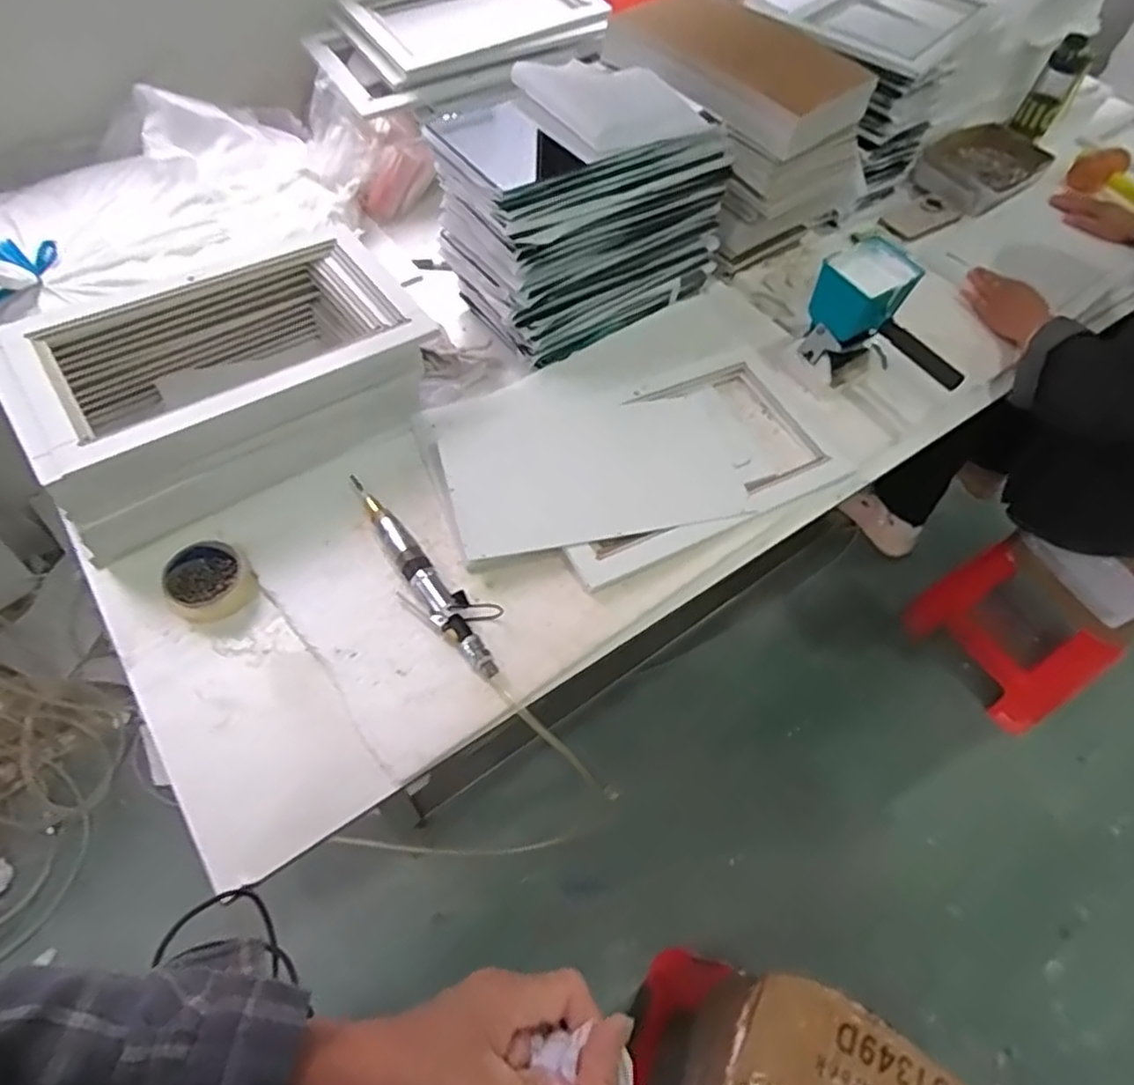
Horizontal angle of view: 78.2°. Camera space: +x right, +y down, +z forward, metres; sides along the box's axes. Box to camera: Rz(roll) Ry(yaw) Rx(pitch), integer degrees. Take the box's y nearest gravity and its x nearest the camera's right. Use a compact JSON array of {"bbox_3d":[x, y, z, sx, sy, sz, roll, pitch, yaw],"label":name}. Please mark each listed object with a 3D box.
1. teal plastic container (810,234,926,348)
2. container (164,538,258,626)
[{"bbox_3d":[0.404,-0.339,0.943,0.121,0.081,0.100,-33,64,-23],"label":"teal plastic container"},{"bbox_3d":[-0.398,0.043,0.775,0.083,0.040,0.084,2,56,-3],"label":"container"}]

